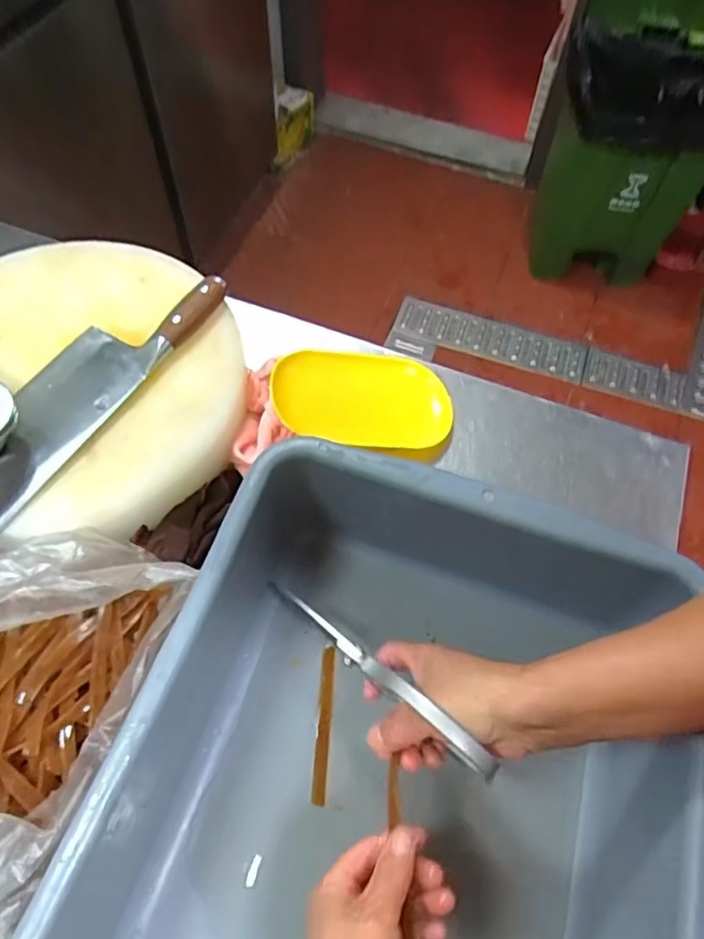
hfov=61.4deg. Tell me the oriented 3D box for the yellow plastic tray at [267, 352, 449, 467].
[{"bbox_3d":[0.012,-0.080,0.642,0.192,0.029,0.126,6,62,-14],"label":"yellow plastic tray"}]

